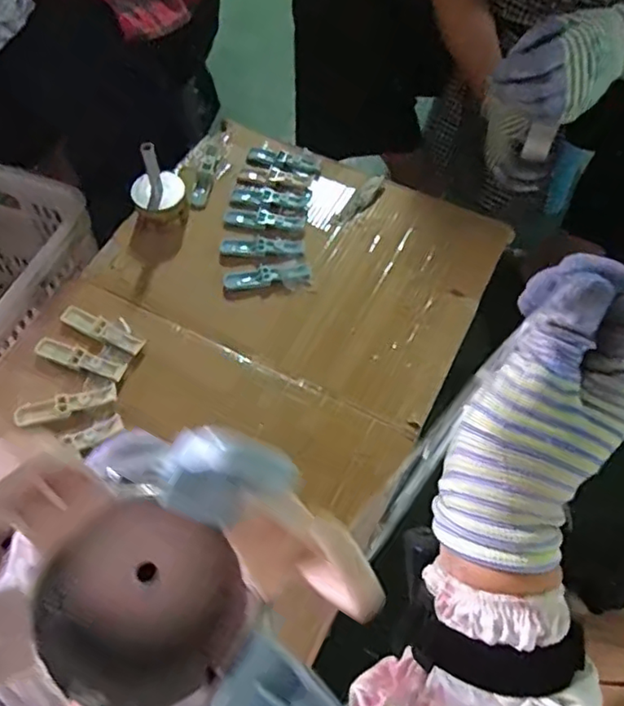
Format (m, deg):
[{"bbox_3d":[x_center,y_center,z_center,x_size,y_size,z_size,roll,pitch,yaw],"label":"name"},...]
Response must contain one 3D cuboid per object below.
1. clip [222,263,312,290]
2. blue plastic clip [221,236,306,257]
[{"bbox_3d":[-0.051,-0.089,0.688,0.099,0.010,0.027,-8,60,-6],"label":"clip"},{"bbox_3d":[-0.057,-0.126,0.705,0.096,0.006,0.027,-3,59,-3],"label":"blue plastic clip"}]

